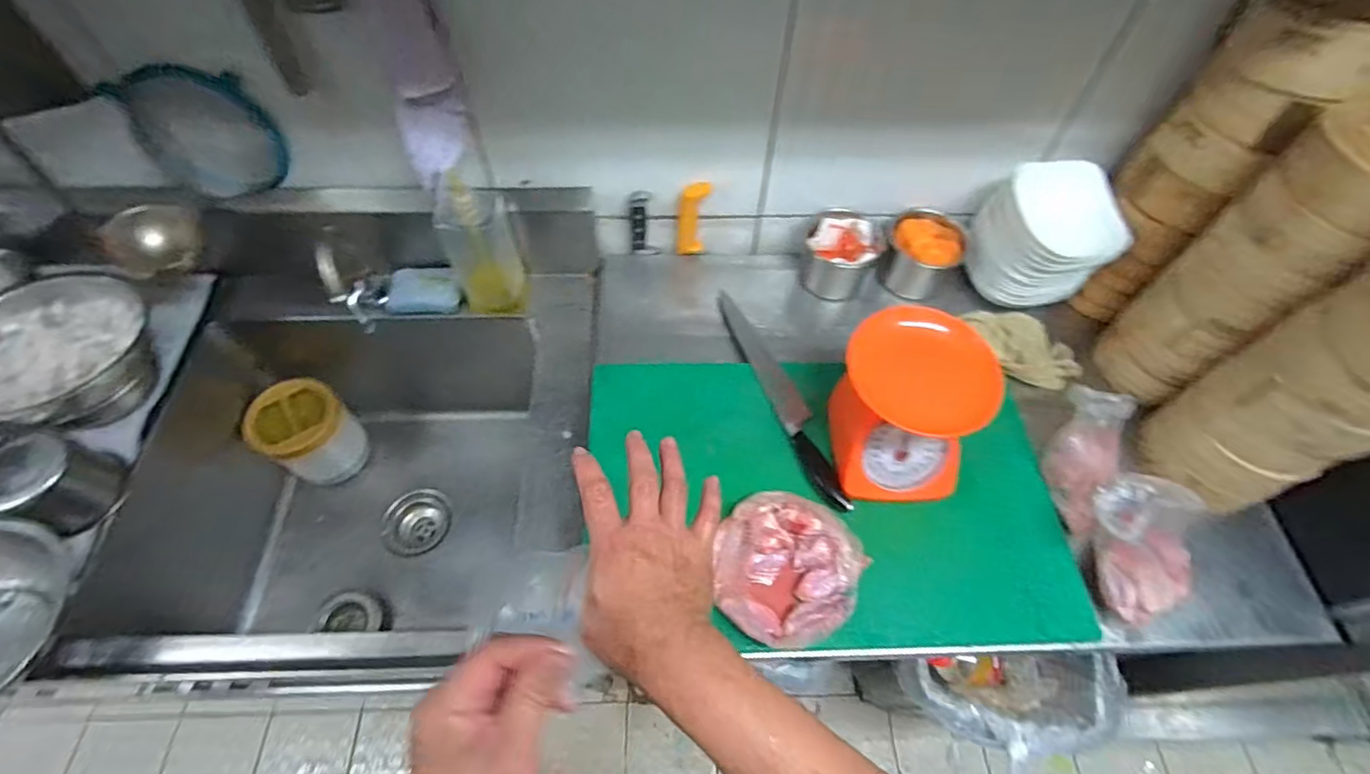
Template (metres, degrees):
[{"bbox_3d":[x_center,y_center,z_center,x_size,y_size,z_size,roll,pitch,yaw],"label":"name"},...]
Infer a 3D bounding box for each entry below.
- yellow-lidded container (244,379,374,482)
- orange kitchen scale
[{"bbox_3d":[-0.728,0.091,1.136,0.141,0.166,0.148,23,61,12],"label":"yellow-lidded container"},{"bbox_3d":[0.280,0.033,0.734,0.156,0.191,0.173,5,59,2],"label":"orange kitchen scale"}]

